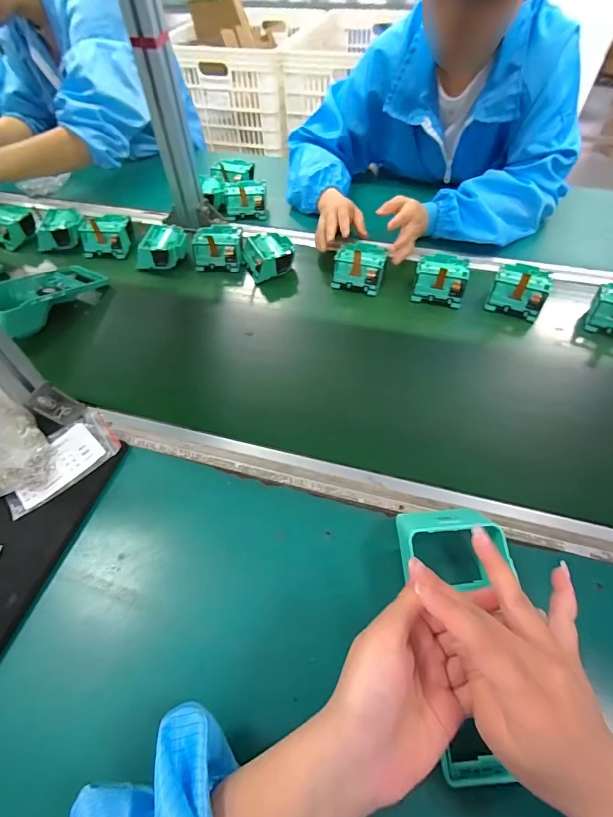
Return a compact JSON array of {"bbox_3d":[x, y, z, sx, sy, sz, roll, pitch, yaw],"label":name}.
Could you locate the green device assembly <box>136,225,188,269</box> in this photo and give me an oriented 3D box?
[{"bbox_3d":[-0.240,-0.273,0.670,0.075,0.036,0.080,7,52,7],"label":"green device assembly"}]

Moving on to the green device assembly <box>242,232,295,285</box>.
[{"bbox_3d":[-0.060,-0.252,0.652,0.077,0.041,0.081,-15,53,-10],"label":"green device assembly"}]

